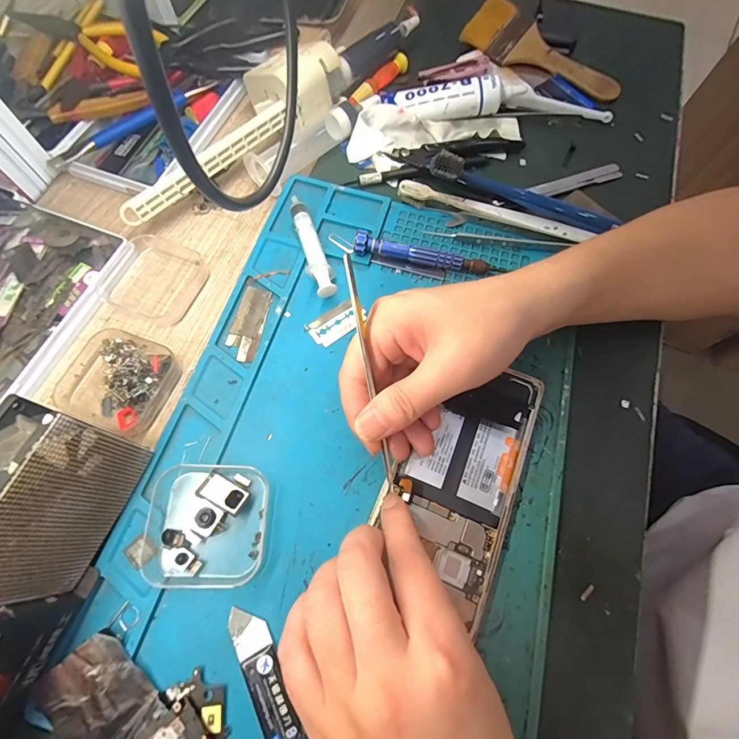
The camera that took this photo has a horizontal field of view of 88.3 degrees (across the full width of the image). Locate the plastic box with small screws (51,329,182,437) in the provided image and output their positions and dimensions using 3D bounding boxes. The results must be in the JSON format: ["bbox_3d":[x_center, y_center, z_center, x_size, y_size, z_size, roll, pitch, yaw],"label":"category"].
[{"bbox_3d":[-0.171,0.004,0.253,0.071,0.019,0.062,19,69,6],"label":"plastic box with small screws"}]

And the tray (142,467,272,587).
[{"bbox_3d":[-0.095,0.088,0.218,0.068,0.014,0.064,3,69,-1],"label":"tray"}]

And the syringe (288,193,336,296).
[{"bbox_3d":[-0.045,-0.095,0.291,0.017,0.014,0.085,-17,70,-8],"label":"syringe"}]

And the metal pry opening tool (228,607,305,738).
[{"bbox_3d":[-0.055,0.158,0.196,0.018,0.005,0.067,-26,72,-11],"label":"metal pry opening tool"}]

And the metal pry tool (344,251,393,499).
[{"bbox_3d":[0.001,0.008,0.208,0.004,0.004,0.136,-14,108,-8],"label":"metal pry tool"}]

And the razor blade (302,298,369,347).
[{"bbox_3d":[-0.023,-0.034,0.275,0.043,0.004,0.024,-34,73,-14],"label":"razor blade"}]

